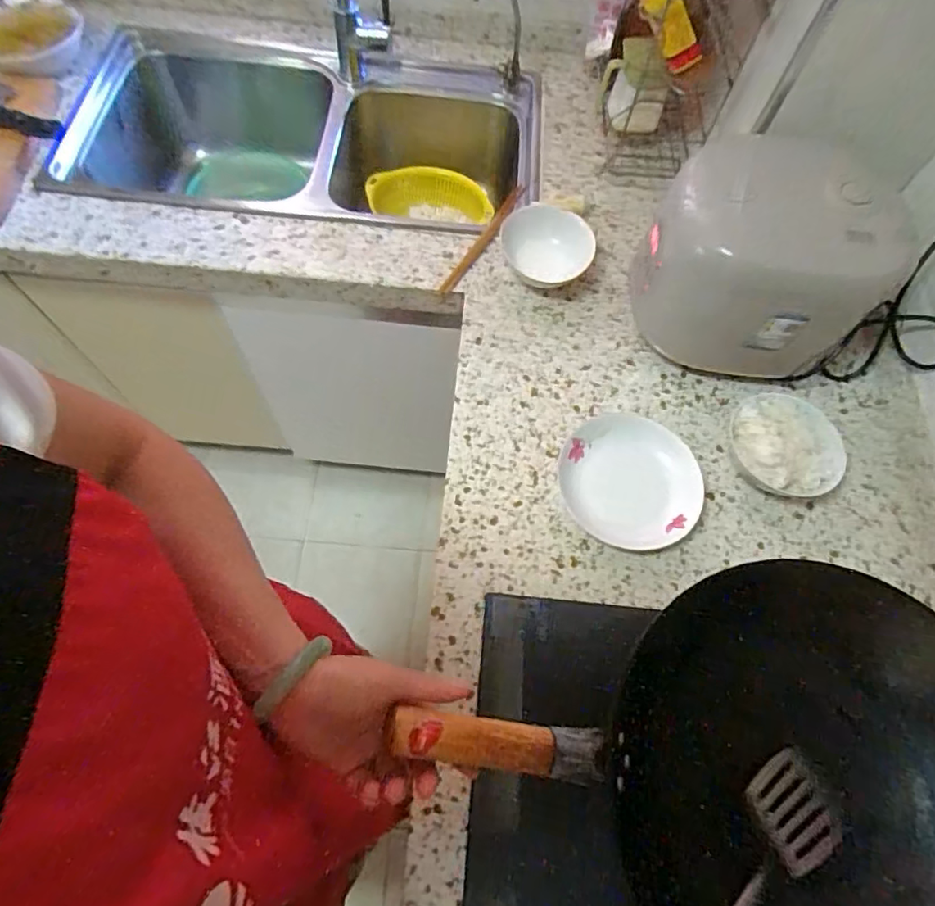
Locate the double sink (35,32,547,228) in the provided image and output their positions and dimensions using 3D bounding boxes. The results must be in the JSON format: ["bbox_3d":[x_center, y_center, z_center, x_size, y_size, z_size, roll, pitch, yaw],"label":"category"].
[{"bbox_3d":[-0.275,-0.498,1.008,0.777,0.196,0.393,5,67,0],"label":"double sink"}]

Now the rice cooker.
[{"bbox_3d":[0.357,-0.235,0.714,0.268,0.208,0.212,25,68,8],"label":"rice cooker"}]

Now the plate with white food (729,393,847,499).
[{"bbox_3d":[0.383,-0.008,0.688,0.126,0.057,0.131,-2,67,-3],"label":"plate with white food"}]

